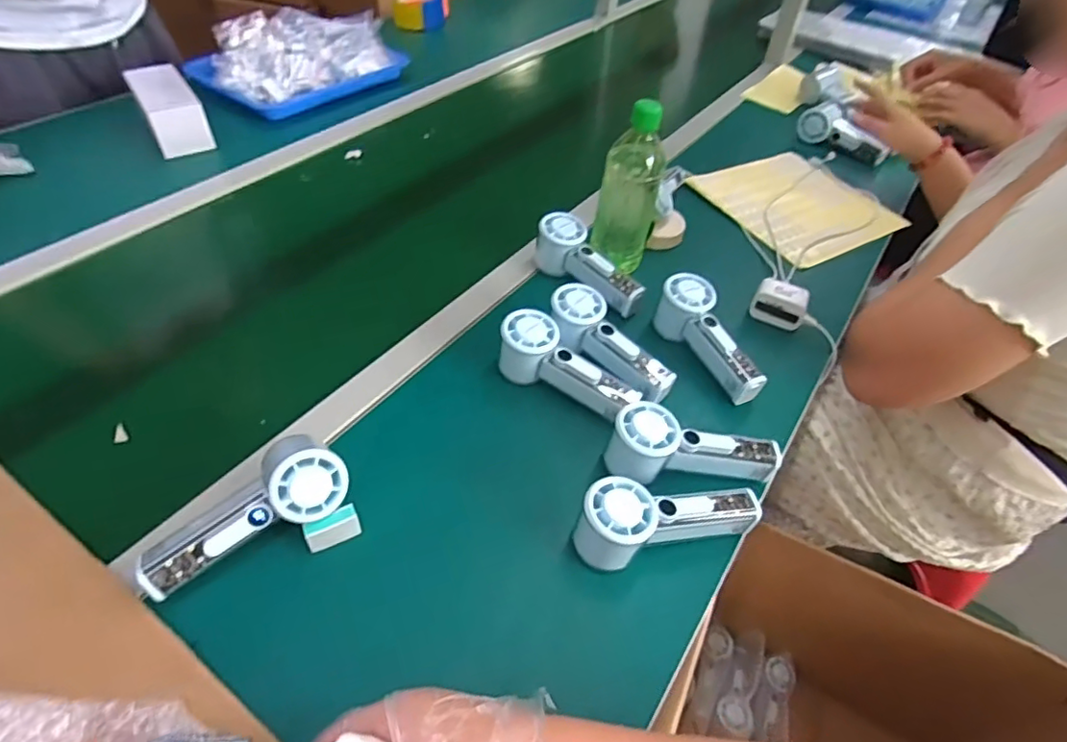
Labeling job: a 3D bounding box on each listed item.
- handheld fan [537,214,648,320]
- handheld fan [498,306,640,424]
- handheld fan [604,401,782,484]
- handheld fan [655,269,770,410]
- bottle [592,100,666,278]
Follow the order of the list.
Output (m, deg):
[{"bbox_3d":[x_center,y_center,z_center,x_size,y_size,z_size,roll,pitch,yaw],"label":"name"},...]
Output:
[{"bbox_3d":[0.068,-0.126,0.717,0.157,0.064,0.051,43,56,15],"label":"handheld fan"},{"bbox_3d":[0.031,0.001,0.601,0.153,0.065,0.053,33,52,8],"label":"handheld fan"},{"bbox_3d":[0.148,0.068,0.539,0.156,0.055,0.052,3,47,-2],"label":"handheld fan"},{"bbox_3d":[0.195,-0.033,0.651,0.054,0.068,0.158,-19,64,-21],"label":"handheld fan"},{"bbox_3d":[0.113,-0.212,0.680,0.068,0.183,0.064,13,47,7],"label":"bottle"}]

